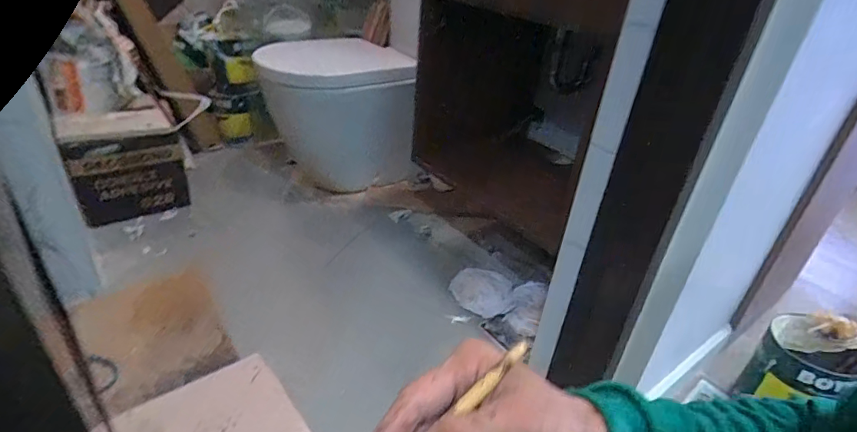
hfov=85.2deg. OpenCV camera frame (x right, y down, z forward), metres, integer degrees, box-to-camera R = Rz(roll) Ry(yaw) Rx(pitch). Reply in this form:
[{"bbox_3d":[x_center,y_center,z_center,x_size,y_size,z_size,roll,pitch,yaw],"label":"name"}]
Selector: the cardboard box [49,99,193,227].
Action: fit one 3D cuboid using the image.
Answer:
[{"bbox_3d":[-0.853,-0.140,1.333,0.270,0.248,0.171,-16,38,-30],"label":"cardboard box"}]

